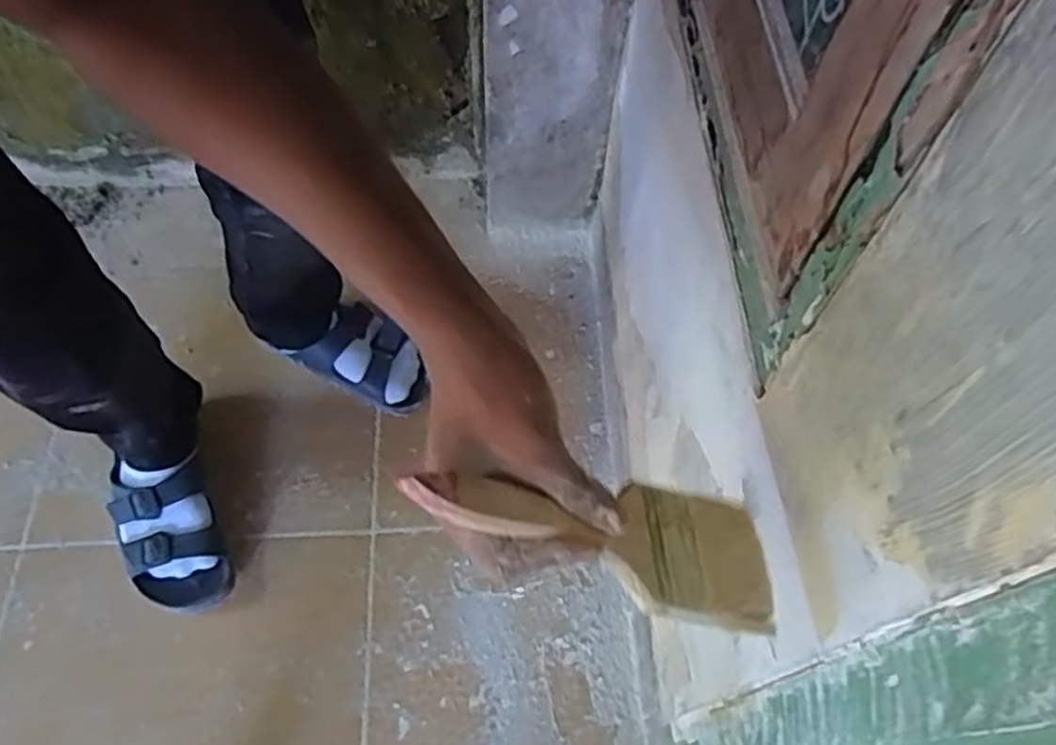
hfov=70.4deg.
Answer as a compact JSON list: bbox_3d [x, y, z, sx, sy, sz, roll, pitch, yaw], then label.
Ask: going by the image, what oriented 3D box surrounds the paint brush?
[{"bbox_3d":[0.036,0.074,0.347,0.186,0.014,0.066,17,56,-20],"label":"paint brush"}]

